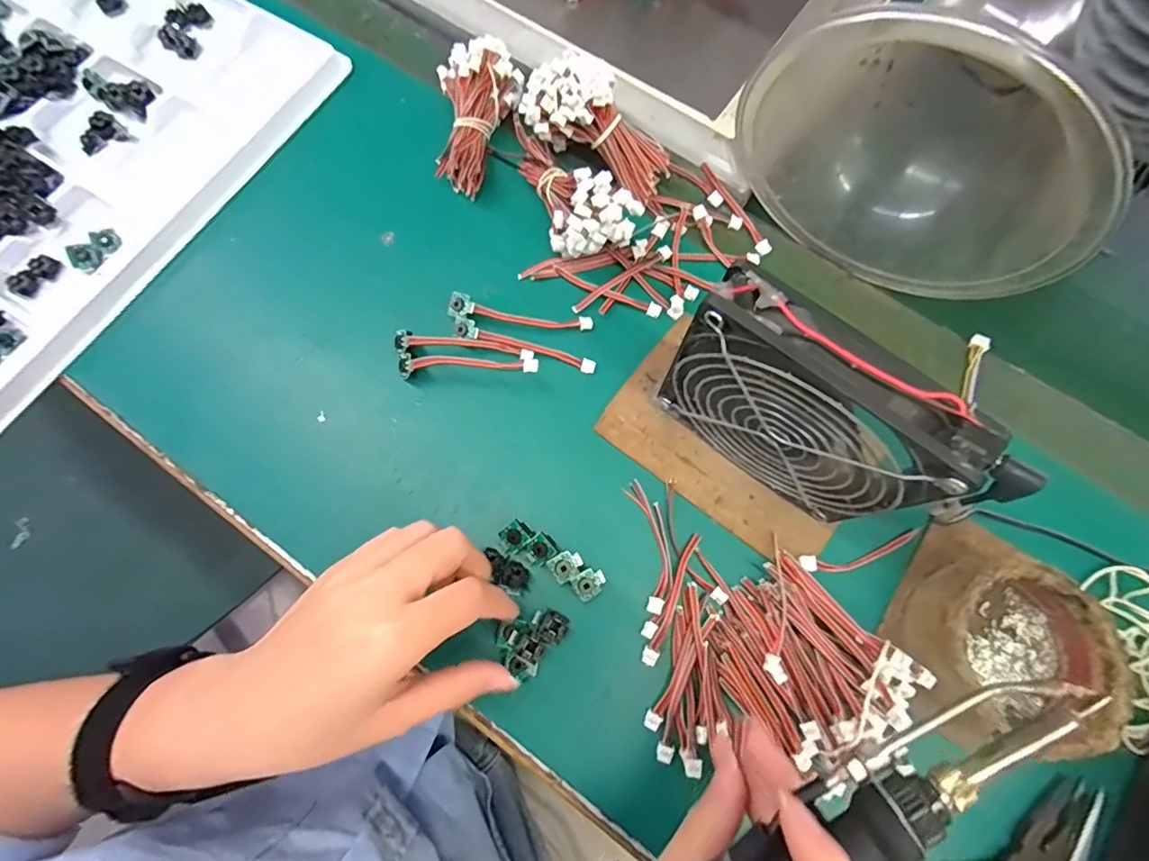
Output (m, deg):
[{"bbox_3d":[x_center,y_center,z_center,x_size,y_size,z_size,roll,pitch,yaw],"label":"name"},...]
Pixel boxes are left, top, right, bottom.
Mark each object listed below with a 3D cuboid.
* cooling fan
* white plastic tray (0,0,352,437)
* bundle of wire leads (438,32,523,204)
[{"bbox_3d":[0.104,-0.004,0.248,0.123,0.126,0.030,37,78,9],"label":"cooling fan"},{"bbox_3d":[-0.381,-0.198,0.354,0.291,0.022,0.352,31,77,8],"label":"white plastic tray"},{"bbox_3d":[-0.070,-0.207,0.349,0.050,0.027,0.094,12,91,4],"label":"bundle of wire leads"}]

